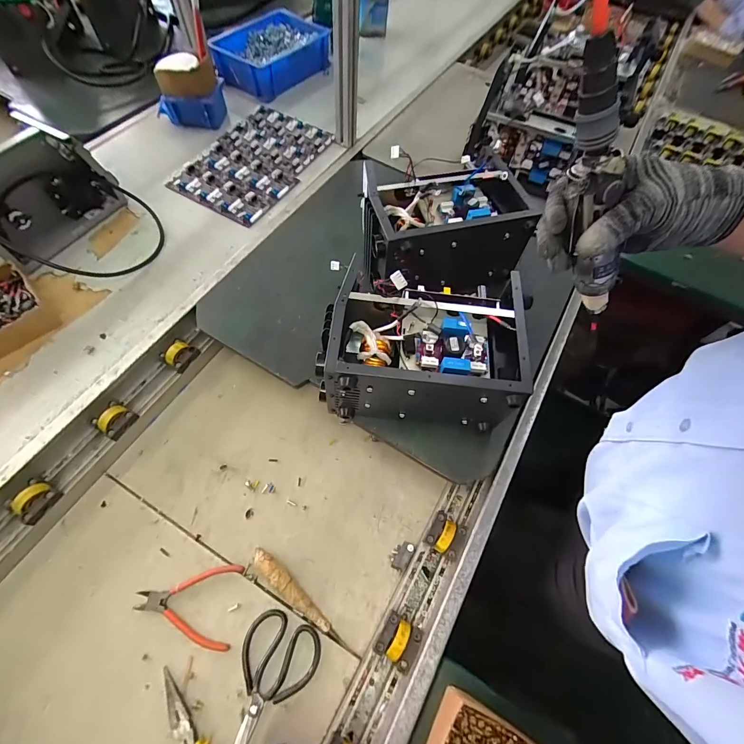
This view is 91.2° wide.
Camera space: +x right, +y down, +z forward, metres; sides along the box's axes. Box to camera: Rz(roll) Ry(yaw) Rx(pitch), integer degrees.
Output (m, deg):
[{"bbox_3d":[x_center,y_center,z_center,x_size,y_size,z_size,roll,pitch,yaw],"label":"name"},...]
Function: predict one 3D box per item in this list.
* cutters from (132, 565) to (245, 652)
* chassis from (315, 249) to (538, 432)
[{"bbox_3d":[-0.265,0.331,0.519,0.140,0.013,0.103,4,62,-2],"label":"cutters"},{"bbox_3d":[0.070,-0.025,0.556,0.271,0.150,0.175,6,63,0],"label":"chassis"}]

